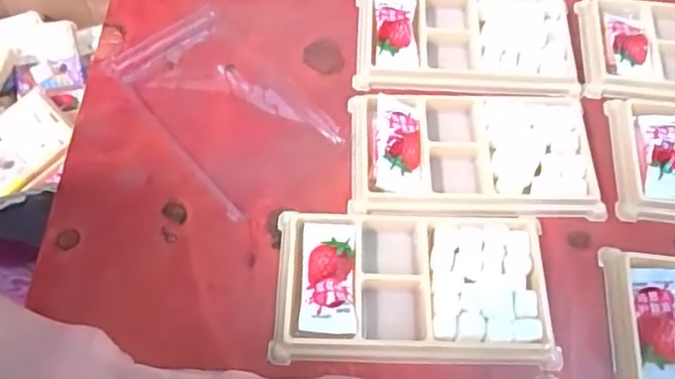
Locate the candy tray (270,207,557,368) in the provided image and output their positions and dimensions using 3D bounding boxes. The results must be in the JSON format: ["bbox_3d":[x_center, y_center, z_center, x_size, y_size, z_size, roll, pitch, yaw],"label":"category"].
[{"bbox_3d":[0.036,0.047,0.300,0.133,0.010,0.073,0,60,1],"label":"candy tray"}]

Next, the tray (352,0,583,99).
[{"bbox_3d":[0.079,-0.093,0.378,0.131,0.008,0.080,5,60,3],"label":"tray"}]

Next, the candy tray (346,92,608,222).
[{"bbox_3d":[0.074,-0.023,0.339,0.134,0.012,0.078,1,60,1],"label":"candy tray"}]

